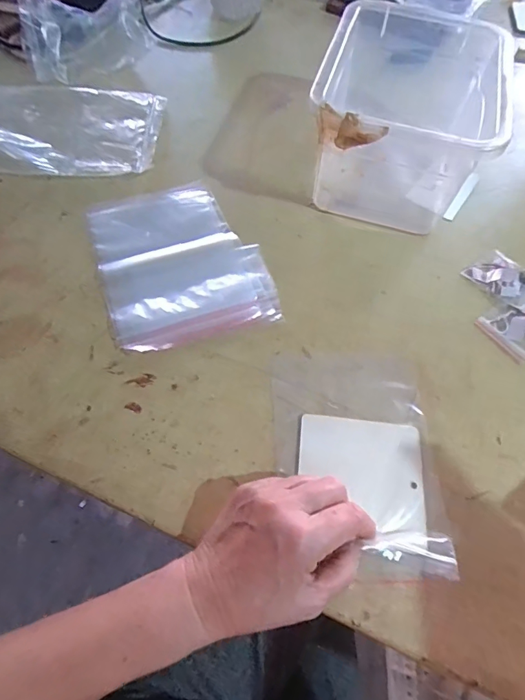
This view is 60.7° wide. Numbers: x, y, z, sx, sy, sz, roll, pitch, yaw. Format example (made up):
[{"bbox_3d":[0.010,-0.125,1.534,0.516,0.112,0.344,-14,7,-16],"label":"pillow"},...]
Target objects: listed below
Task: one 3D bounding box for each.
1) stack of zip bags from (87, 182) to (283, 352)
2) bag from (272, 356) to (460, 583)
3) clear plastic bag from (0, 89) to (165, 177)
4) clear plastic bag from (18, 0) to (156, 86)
[{"bbox_3d":[-0.083,-0.094,0.450,0.156,0.017,0.200,-17,63,-13],"label":"stack of zip bags"},{"bbox_3d":[0.077,0.085,0.362,0.126,0.015,0.178,1,58,-4],"label":"bag"},{"bbox_3d":[-0.247,-0.269,0.538,0.242,0.028,0.146,2,60,-2],"label":"clear plastic bag"},{"bbox_3d":[-0.243,-0.442,0.623,0.171,0.059,0.116,-18,63,-13],"label":"clear plastic bag"}]

